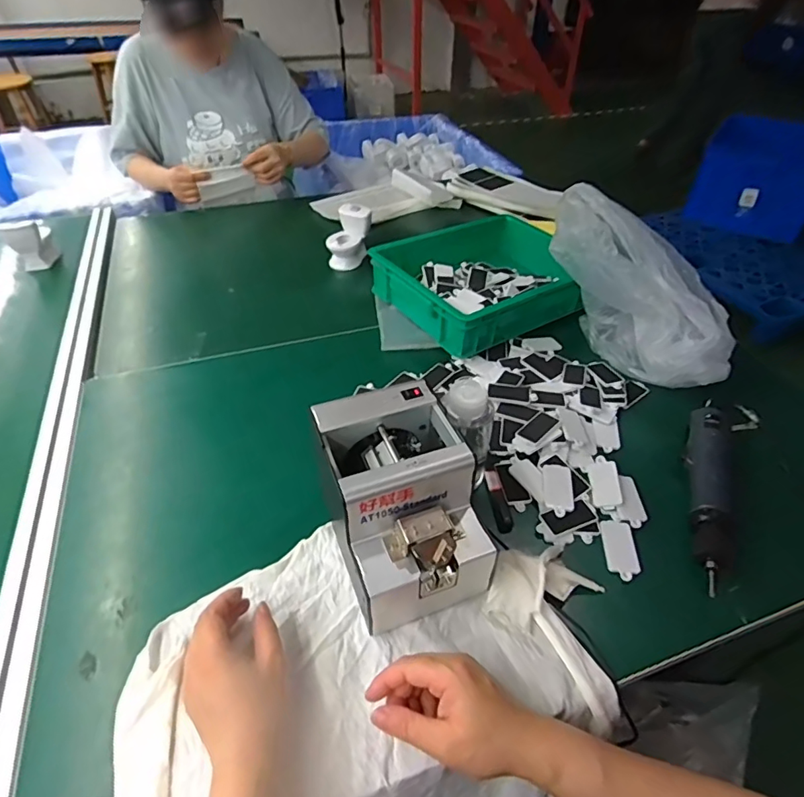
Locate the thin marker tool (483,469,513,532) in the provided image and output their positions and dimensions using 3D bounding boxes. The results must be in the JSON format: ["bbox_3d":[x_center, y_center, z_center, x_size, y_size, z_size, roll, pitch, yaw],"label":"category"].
[{"bbox_3d":[0.113,0.116,0.585,0.018,0.012,0.085,-4,43,-5],"label":"thin marker tool"}]

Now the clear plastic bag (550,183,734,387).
[{"bbox_3d":[0.342,-0.156,0.717,0.128,0.200,0.293,-31,51,-30],"label":"clear plastic bag"}]

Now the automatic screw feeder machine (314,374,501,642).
[{"bbox_3d":[-0.001,0.102,0.497,0.122,0.145,0.172,-16,45,-17],"label":"automatic screw feeder machine"}]

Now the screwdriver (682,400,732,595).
[{"bbox_3d":[0.357,0.099,0.580,0.045,0.040,0.263,16,45,17],"label":"screwdriver"}]

